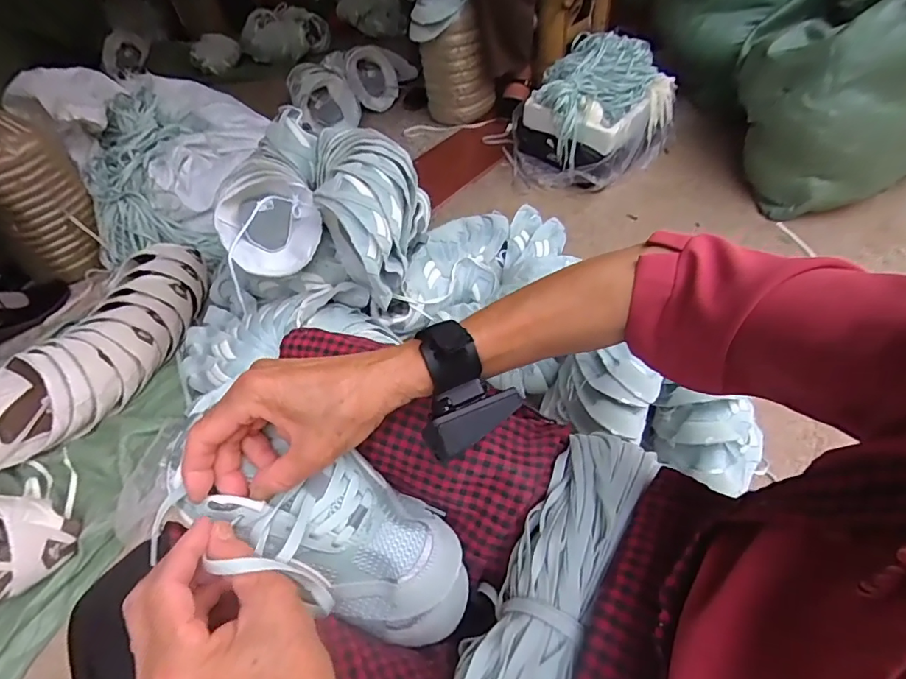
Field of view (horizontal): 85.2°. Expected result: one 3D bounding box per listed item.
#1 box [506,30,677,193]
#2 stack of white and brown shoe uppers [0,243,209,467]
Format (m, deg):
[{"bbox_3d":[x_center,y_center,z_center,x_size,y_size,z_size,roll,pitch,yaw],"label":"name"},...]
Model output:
[{"bbox_3d":[0.354,-0.609,1.315,0.334,0.242,0.397,32,58,31],"label":"box"},{"bbox_3d":[-0.633,0.018,0.879,0.186,0.112,0.491,23,54,26],"label":"stack of white and brown shoe uppers"}]

